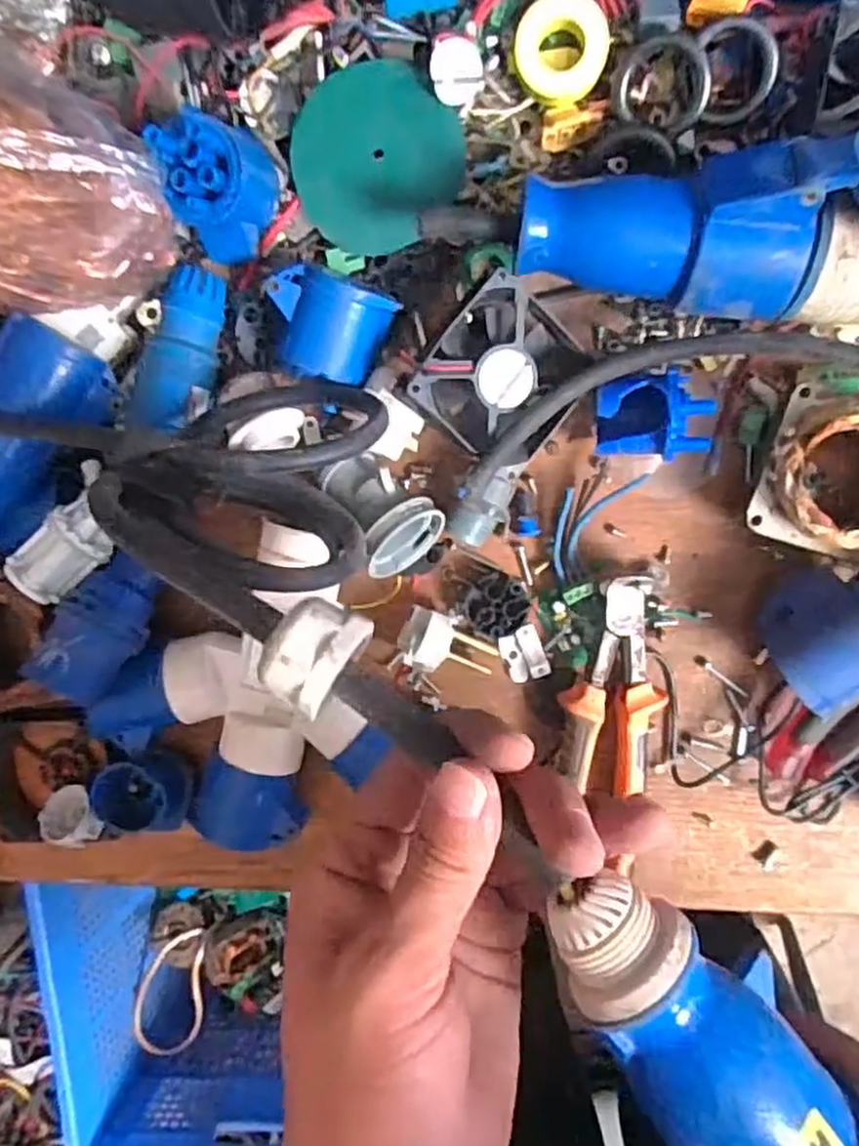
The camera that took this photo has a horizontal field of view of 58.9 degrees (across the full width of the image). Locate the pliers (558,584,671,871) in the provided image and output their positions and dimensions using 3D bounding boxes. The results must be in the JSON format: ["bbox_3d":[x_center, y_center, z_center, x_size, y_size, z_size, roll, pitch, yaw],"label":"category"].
[{"bbox_3d":[0.104,0.091,0.438,0.055,0.027,0.173,9,96,4],"label":"pliers"}]

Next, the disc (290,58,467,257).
[{"bbox_3d":[-0.031,-0.224,0.410,0.089,0.007,0.088,1,105,3],"label":"disc"}]

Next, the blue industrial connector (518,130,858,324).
[{"bbox_3d":[0.156,-0.161,0.360,0.225,0.056,0.082,-2,95,6],"label":"blue industrial connector"}]

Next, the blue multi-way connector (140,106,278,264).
[{"bbox_3d":[-0.106,-0.201,0.395,0.048,0.059,0.063,-16,94,7],"label":"blue multi-way connector"}]

